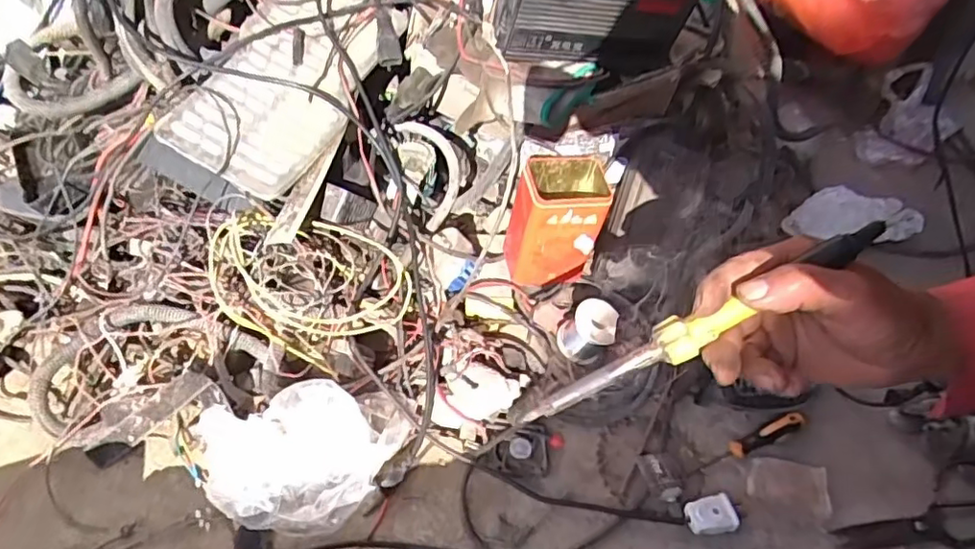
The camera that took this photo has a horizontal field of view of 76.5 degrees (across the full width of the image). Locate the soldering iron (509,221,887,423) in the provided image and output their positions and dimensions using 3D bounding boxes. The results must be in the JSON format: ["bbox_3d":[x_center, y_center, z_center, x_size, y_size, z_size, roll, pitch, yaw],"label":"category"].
[{"bbox_3d":[0.123,0.036,0.383,0.248,0.019,0.020,-31,45,13],"label":"soldering iron"}]

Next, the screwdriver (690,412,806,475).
[{"bbox_3d":[0.261,0.169,0.620,0.132,0.015,0.015,-23,48,-6],"label":"screwdriver"}]

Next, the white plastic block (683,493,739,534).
[{"bbox_3d":[0.206,0.222,0.568,0.047,0.017,0.033,-8,49,-12],"label":"white plastic block"}]

